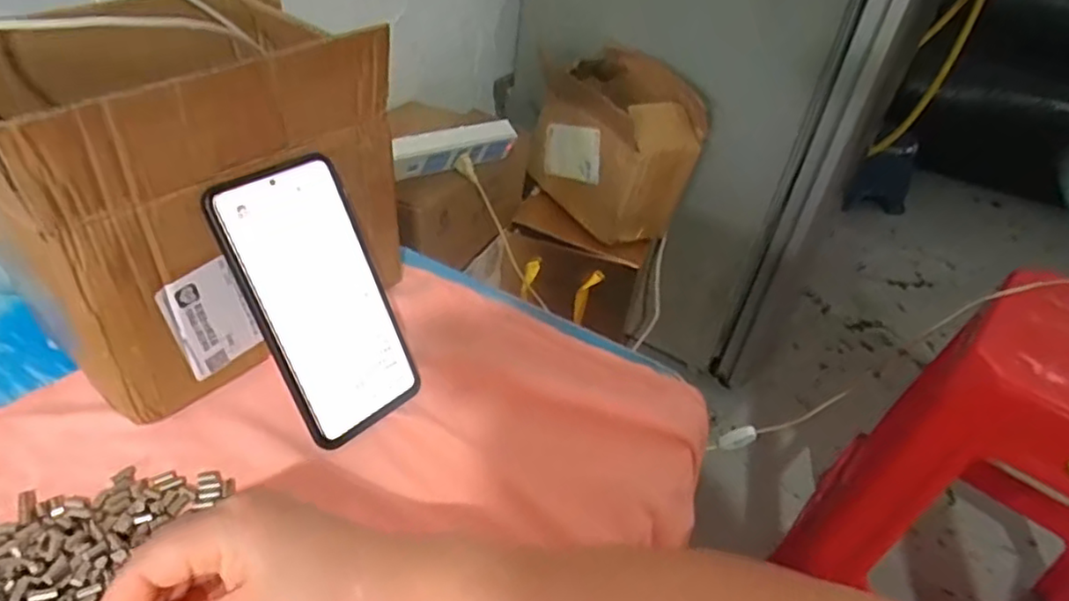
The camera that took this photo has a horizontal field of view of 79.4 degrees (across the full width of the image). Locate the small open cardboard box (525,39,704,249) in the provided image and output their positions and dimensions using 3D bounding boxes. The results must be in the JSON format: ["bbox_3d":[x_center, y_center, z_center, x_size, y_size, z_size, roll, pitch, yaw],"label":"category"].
[{"bbox_3d":[0.113,-0.229,0.960,0.140,0.202,0.240,-21,47,-31],"label":"small open cardboard box"}]

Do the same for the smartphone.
[{"bbox_3d":[-0.123,0.001,0.379,0.077,0.159,0.010,-32,22,-37],"label":"smartphone"}]

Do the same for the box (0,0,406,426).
[{"bbox_3d":[-0.205,-0.066,0.395,0.123,0.215,0.213,31,45,27],"label":"box"}]

